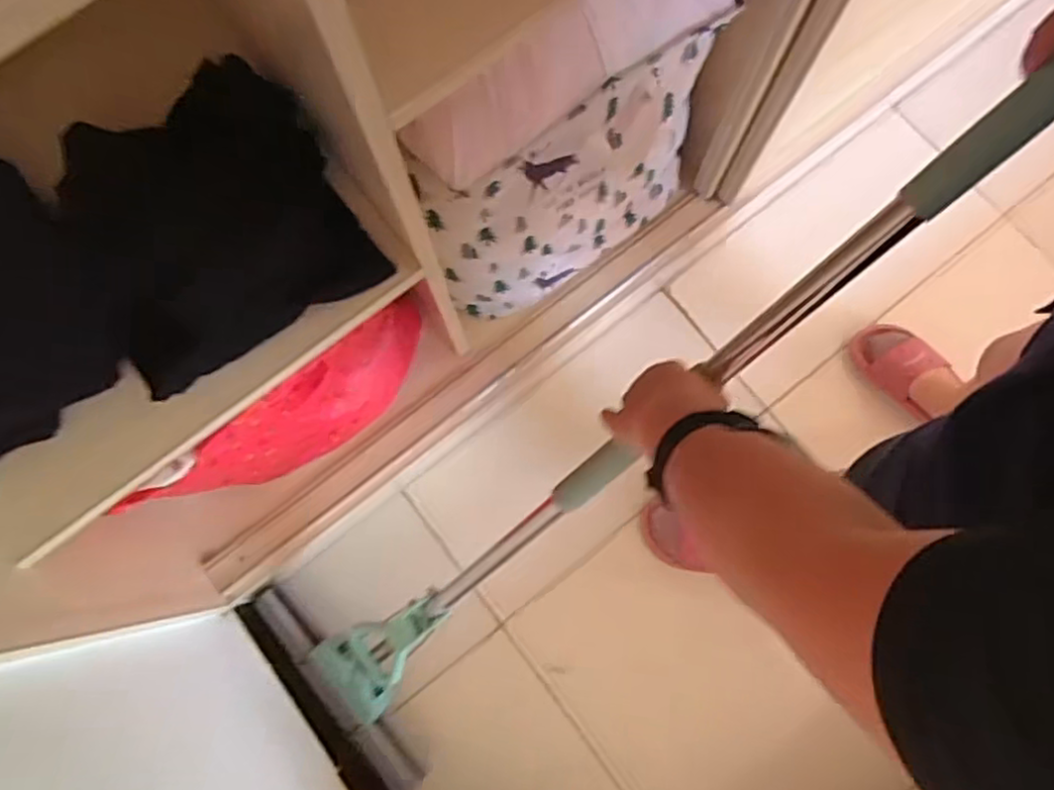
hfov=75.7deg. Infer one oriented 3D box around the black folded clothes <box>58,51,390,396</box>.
[{"bbox_3d":[-0.326,-0.190,0.692,0.256,0.108,0.294,-32,79,-7],"label":"black folded clothes"}]

